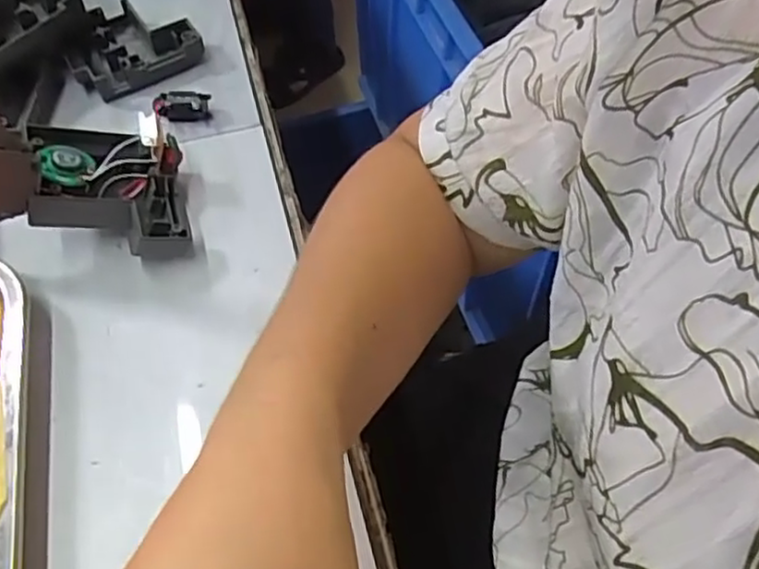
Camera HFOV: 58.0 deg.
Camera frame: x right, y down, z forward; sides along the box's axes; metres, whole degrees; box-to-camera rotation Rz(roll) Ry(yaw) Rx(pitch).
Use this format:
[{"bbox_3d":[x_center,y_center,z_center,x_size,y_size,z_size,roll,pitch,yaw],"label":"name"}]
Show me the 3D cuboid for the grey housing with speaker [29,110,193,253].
[{"bbox_3d":[-0.141,-0.051,0.361,0.080,0.039,0.085,7,46,-28],"label":"grey housing with speaker"}]

